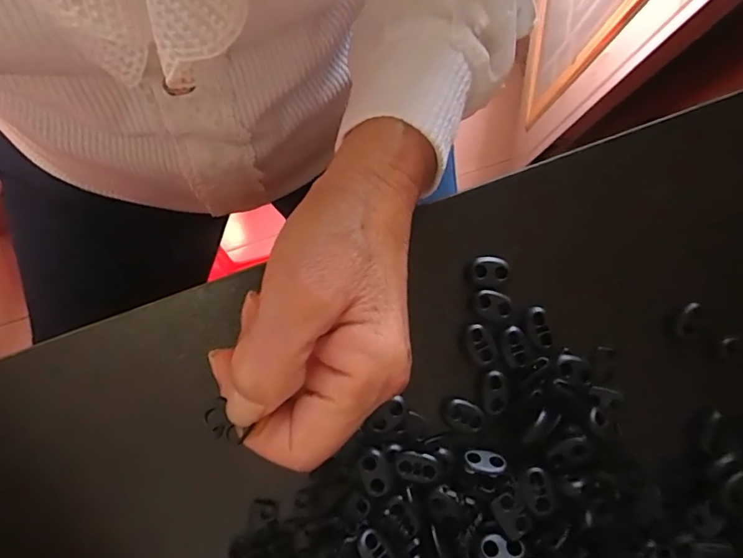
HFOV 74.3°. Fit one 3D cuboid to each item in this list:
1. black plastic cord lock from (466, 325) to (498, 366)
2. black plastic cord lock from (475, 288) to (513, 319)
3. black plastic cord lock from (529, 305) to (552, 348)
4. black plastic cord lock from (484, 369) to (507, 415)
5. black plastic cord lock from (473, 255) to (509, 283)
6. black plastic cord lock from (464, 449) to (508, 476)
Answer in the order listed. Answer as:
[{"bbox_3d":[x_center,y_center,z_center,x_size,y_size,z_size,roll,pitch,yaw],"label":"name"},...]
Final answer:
[{"bbox_3d":[0.052,0.032,0.235,0.012,0.007,0.020,-23,86,-4],"label":"black plastic cord lock"},{"bbox_3d":[0.059,0.012,0.237,0.018,0.006,0.012,28,84,0],"label":"black plastic cord lock"},{"bbox_3d":[0.082,0.023,0.238,0.008,0.005,0.020,-11,85,-3],"label":"black plastic cord lock"},{"bbox_3d":[0.059,0.053,0.230,0.011,0.004,0.020,3,84,-2],"label":"black plastic cord lock"},{"bbox_3d":[0.058,-0.005,0.238,0.016,0.008,0.012,6,84,-2],"label":"black plastic cord lock"},{"bbox_3d":[0.052,0.083,0.223,0.018,0.005,0.010,16,84,-1],"label":"black plastic cord lock"}]

